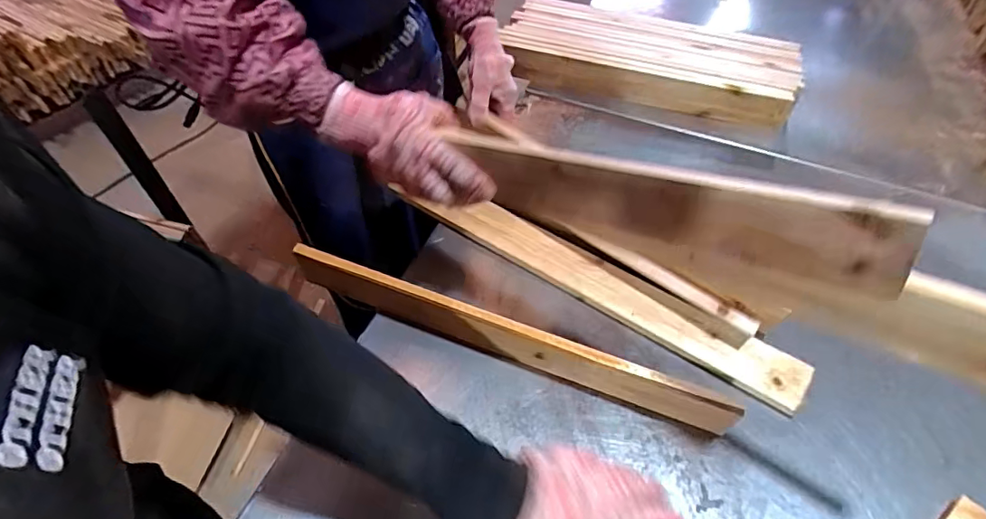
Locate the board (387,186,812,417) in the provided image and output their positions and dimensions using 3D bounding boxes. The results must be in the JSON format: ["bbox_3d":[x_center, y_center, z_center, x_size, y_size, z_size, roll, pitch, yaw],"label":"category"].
[{"bbox_3d":[0.118,0.027,0.624,0.488,0.024,0.059,28,56,22],"label":"board"}]

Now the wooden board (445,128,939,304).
[{"bbox_3d":[0.115,-0.043,0.404,0.339,0.068,0.017,19,51,34],"label":"wooden board"}]

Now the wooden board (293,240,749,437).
[{"bbox_3d":[0.005,0.078,0.555,0.484,0.069,0.021,18,53,14],"label":"wooden board"}]

